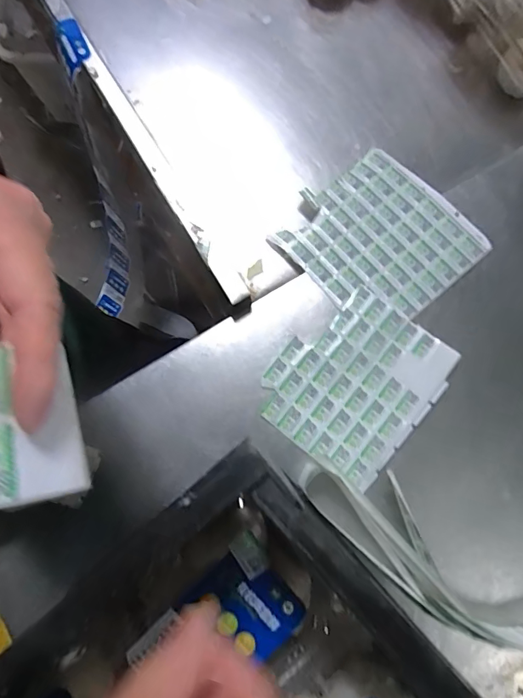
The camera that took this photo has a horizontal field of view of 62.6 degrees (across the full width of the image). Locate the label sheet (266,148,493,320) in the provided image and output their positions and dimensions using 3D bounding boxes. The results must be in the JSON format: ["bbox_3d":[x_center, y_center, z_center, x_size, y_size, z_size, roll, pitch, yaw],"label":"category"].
[{"bbox_3d":[0.126,-0.116,0.459,0.166,0.008,0.167,-41,80,-9],"label":"label sheet"}]

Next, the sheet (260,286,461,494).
[{"bbox_3d":[0.092,0.031,0.426,0.142,0.004,0.166,38,83,8],"label":"sheet"}]

